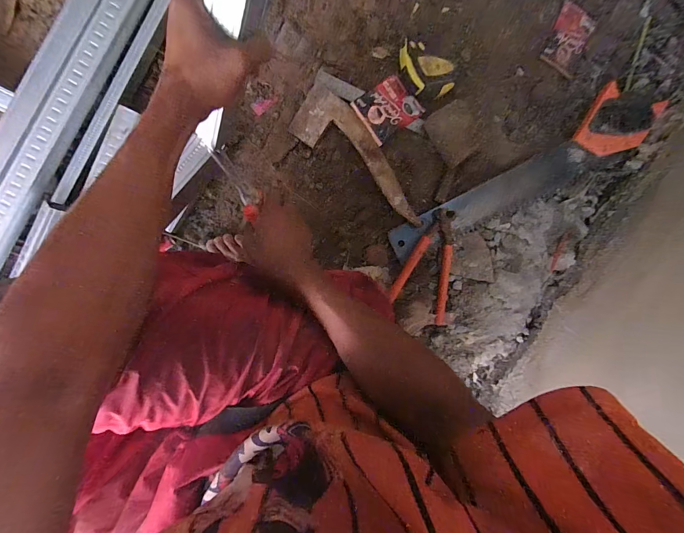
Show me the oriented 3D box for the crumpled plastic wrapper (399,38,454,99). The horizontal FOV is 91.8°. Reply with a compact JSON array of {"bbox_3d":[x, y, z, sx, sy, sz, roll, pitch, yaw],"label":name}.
[{"bbox_3d":[0.148,-0.348,0.588,0.076,0.041,0.106,-29,96,-2],"label":"crumpled plastic wrapper"}]

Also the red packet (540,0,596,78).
[{"bbox_3d":[0.427,-0.424,0.622,0.069,0.015,0.112,19,93,-6],"label":"red packet"}]

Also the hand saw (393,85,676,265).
[{"bbox_3d":[0.332,-0.178,0.614,0.540,0.045,0.109,-29,96,-2],"label":"hand saw"}]

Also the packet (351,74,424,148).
[{"bbox_3d":[0.081,-0.283,0.593,0.109,0.026,0.089,-37,97,-1],"label":"packet"}]

